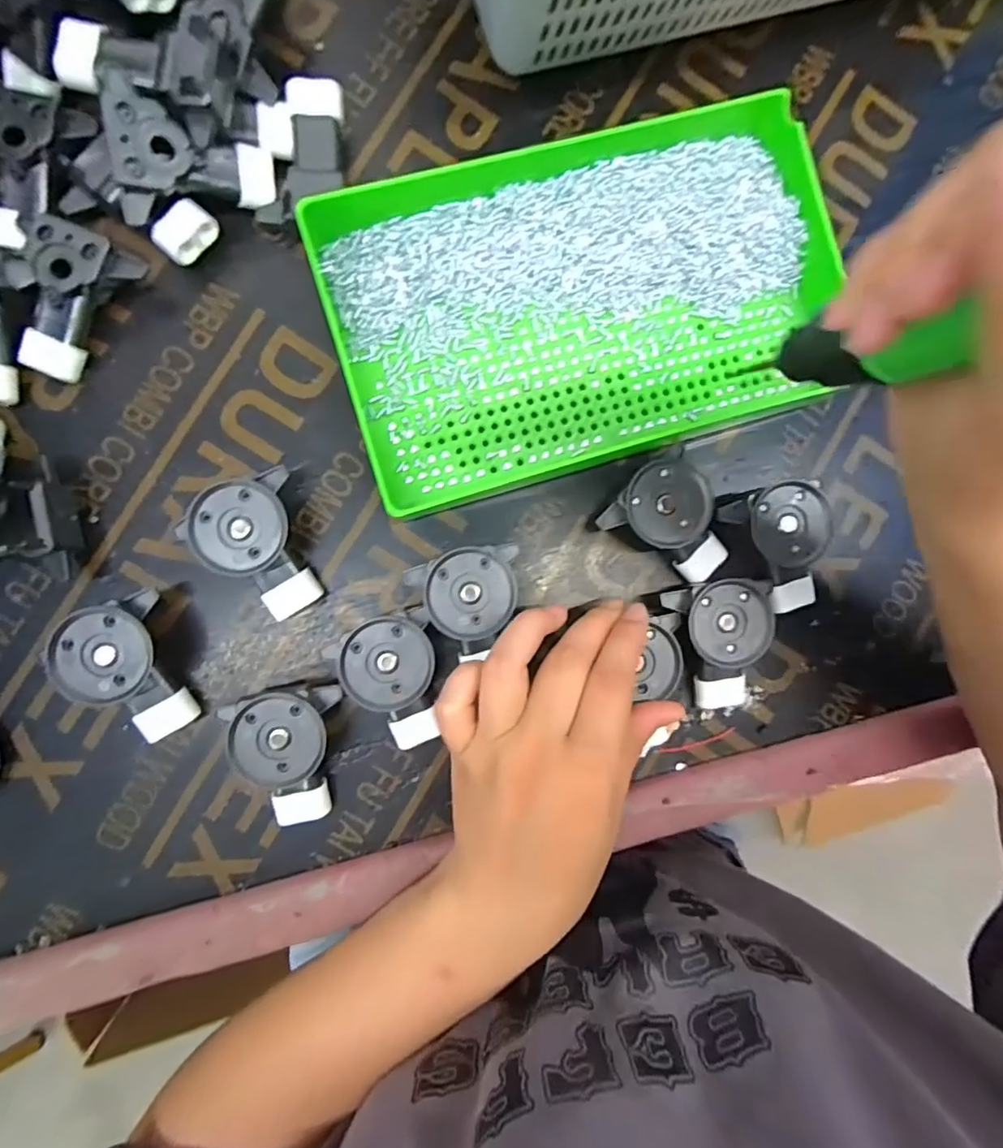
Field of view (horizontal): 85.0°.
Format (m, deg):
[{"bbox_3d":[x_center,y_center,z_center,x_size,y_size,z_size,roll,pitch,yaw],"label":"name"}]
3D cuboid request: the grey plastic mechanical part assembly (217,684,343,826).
[{"bbox_3d":[-0.099,0.086,0.260,0.045,0.028,0.067,-10,90,-5],"label":"grey plastic mechanical part assembly"}]

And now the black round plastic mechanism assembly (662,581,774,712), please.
[{"bbox_3d":[0.113,0.036,0.282,0.049,0.025,0.066,-11,90,-5],"label":"black round plastic mechanism assembly"}]

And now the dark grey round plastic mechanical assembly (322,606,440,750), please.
[{"bbox_3d":[-0.051,0.052,0.267,0.044,0.027,0.065,-15,91,-5],"label":"dark grey round plastic mechanical assembly"}]

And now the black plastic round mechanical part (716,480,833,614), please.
[{"bbox_3d":[0.147,-0.014,0.287,0.048,0.023,0.065,-26,92,-5],"label":"black plastic round mechanical part"}]

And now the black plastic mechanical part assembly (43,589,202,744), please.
[{"bbox_3d":[-0.174,0.046,0.254,0.041,0.029,0.066,-17,91,-5],"label":"black plastic mechanical part assembly"}]

